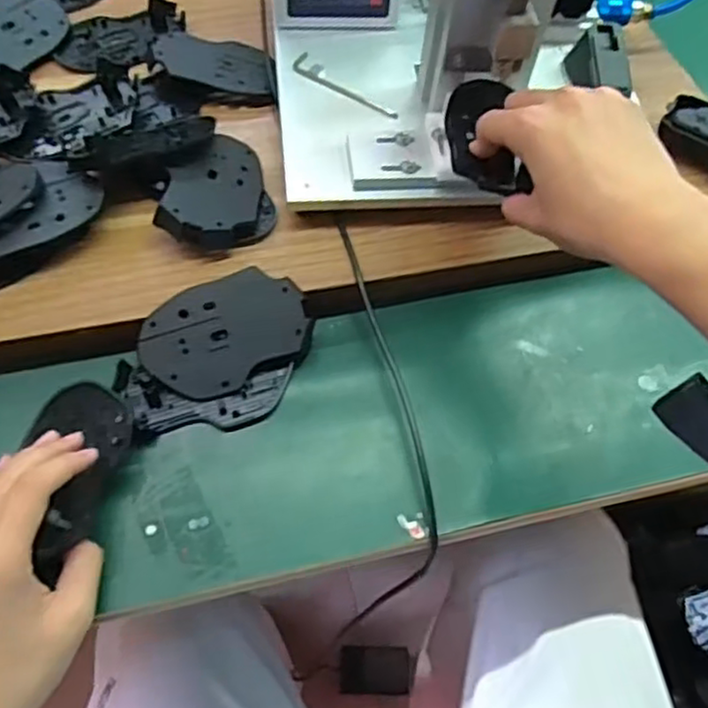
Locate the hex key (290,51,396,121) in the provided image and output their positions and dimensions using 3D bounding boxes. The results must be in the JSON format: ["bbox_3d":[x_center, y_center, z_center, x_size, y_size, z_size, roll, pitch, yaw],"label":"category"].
[{"bbox_3d":[-0.010,-0.215,0.564,0.103,0.004,0.022,39,64,17],"label":"hex key"}]

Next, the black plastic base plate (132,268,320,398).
[{"bbox_3d":[-0.087,-0.014,0.469,0.110,0.009,0.074,-25,87,-7],"label":"black plastic base plate"}]

